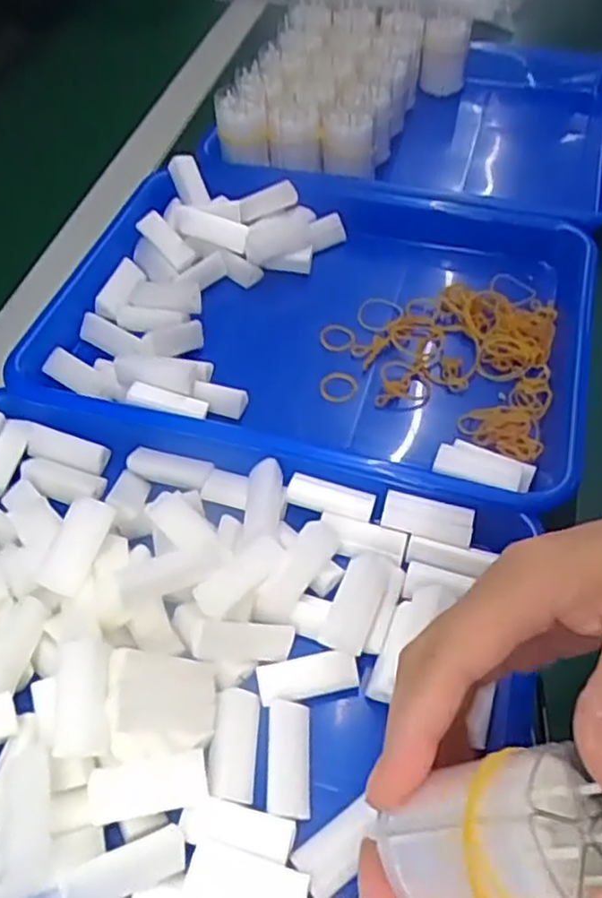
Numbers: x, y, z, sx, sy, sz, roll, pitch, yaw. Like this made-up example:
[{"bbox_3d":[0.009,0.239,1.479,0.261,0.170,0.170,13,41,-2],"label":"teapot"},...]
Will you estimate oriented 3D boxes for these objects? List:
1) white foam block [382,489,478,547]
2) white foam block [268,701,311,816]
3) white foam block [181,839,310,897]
[{"bbox_3d":[0.065,0.036,0.360,0.045,0.009,0.021,14,72,9],"label":"white foam block"},{"bbox_3d":[-0.005,0.131,0.300,0.018,0.009,0.045,-1,53,2],"label":"white foam block"},{"bbox_3d":[-0.021,0.165,0.264,0.046,0.007,0.022,12,55,11],"label":"white foam block"}]

